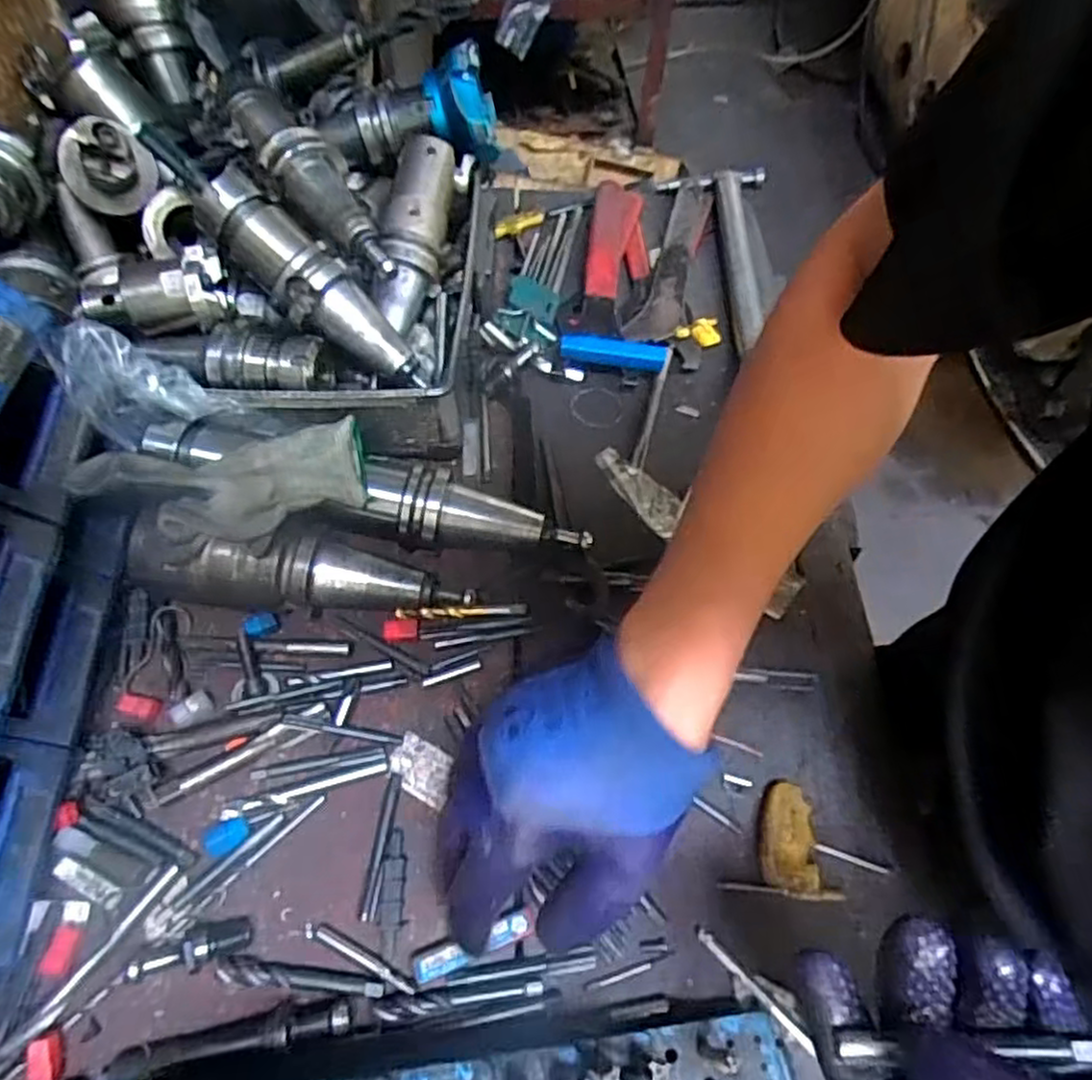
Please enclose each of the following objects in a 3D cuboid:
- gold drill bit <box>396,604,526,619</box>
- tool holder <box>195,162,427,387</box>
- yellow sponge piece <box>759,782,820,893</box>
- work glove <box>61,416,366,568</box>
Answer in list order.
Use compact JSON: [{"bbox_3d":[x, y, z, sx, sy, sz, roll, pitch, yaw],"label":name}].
[{"bbox_3d":[-0.057,0.048,0.491,0.086,0.009,0.007,-2,58,-4],"label":"gold drill bit"},{"bbox_3d":[-0.161,-0.177,0.507,0.180,0.052,0.050,42,62,-8],"label":"tool holder"},{"bbox_3d":[0.138,0.171,0.424,0.033,0.014,0.058,3,58,-1],"label":"yellow sponge piece"},{"bbox_3d":[-0.190,-0.033,0.446,0.162,0.047,0.066,-19,61,-14],"label":"work glove"}]

